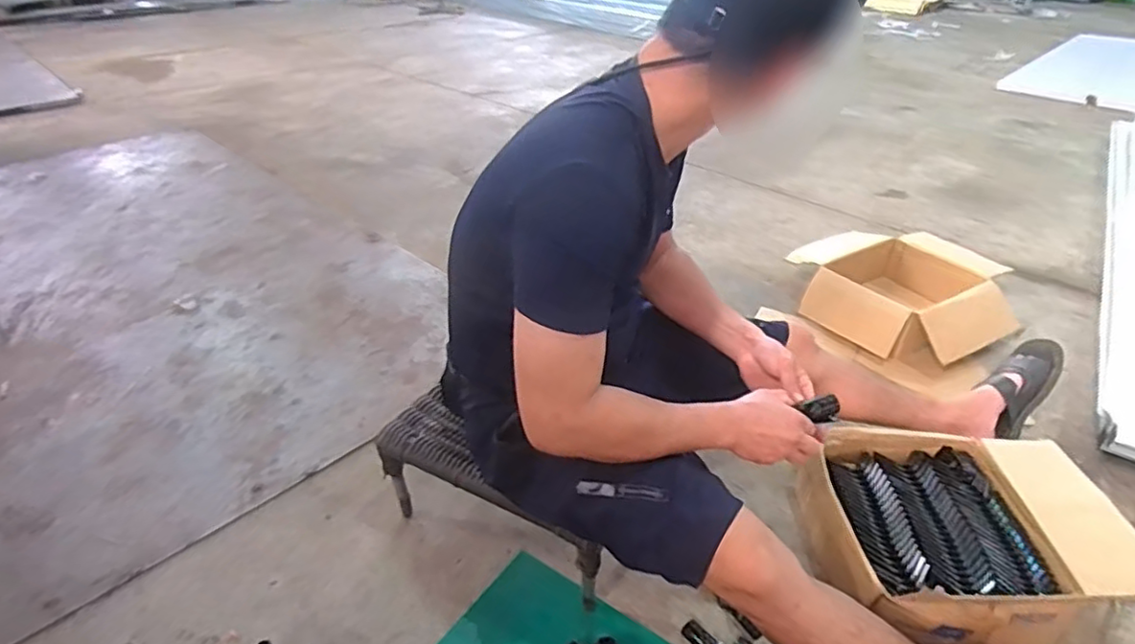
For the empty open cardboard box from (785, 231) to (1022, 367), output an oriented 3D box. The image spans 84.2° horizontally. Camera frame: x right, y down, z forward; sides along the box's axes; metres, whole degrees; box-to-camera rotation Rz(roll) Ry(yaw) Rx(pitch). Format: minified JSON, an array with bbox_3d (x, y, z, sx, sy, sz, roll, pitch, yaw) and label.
[{"bbox_3d":[0.865,-0.096,1.634,0.460,0.170,0.510,-23,41,-31],"label":"empty open cardboard box"}]

